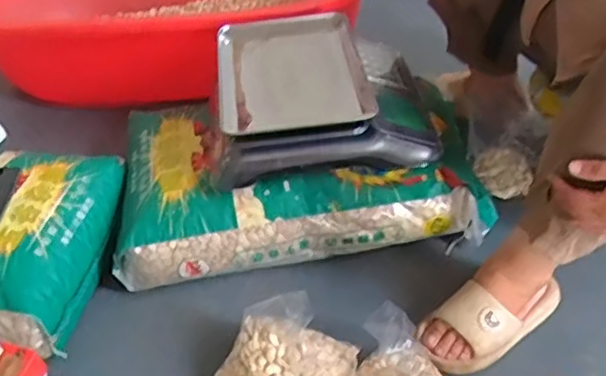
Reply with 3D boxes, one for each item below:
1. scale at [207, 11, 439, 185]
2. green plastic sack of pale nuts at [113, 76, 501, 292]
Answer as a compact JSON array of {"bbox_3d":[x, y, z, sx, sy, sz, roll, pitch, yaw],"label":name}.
[{"bbox_3d":[0.027,-0.164,1.085,0.325,0.113,0.306,-5,43,-1],"label":"scale"},{"bbox_3d":[0.003,-0.035,1.117,0.630,0.178,0.336,-5,43,-1],"label":"green plastic sack of pale nuts"}]

